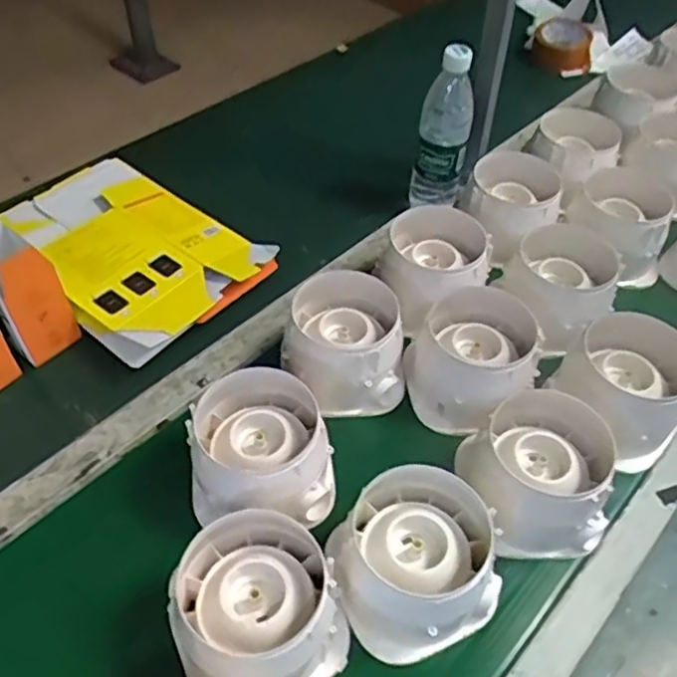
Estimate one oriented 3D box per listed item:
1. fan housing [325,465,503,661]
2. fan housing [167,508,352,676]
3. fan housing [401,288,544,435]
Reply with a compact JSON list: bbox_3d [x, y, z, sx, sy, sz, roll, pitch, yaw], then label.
[{"bbox_3d":[0.067,0.187,0.581,0.137,0.095,0.134,1,48,-1],"label":"fan housing"},{"bbox_3d":[-0.071,0.220,0.554,0.132,0.091,0.141,1,48,-1],"label":"fan housing"},{"bbox_3d":[0.140,0.022,0.724,0.127,0.092,0.133,1,48,-1],"label":"fan housing"}]

